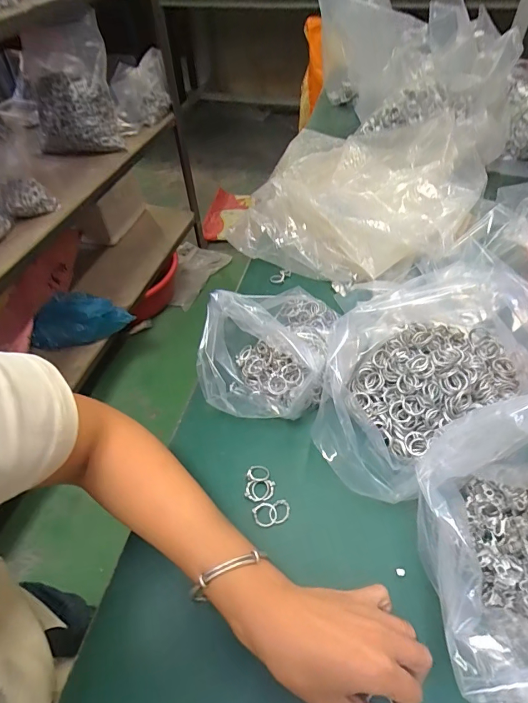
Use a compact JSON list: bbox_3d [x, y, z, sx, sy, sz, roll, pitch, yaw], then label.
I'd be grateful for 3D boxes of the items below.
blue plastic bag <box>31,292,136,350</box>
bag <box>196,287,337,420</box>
[{"bbox_3d":[-0.530,-0.098,1.199,0.247,0.121,0.139,-5,50,-1],"label":"blue plastic bag"},{"bbox_3d":[0.001,-0.019,0.456,0.148,0.069,0.187,2,50,5],"label":"bag"}]

